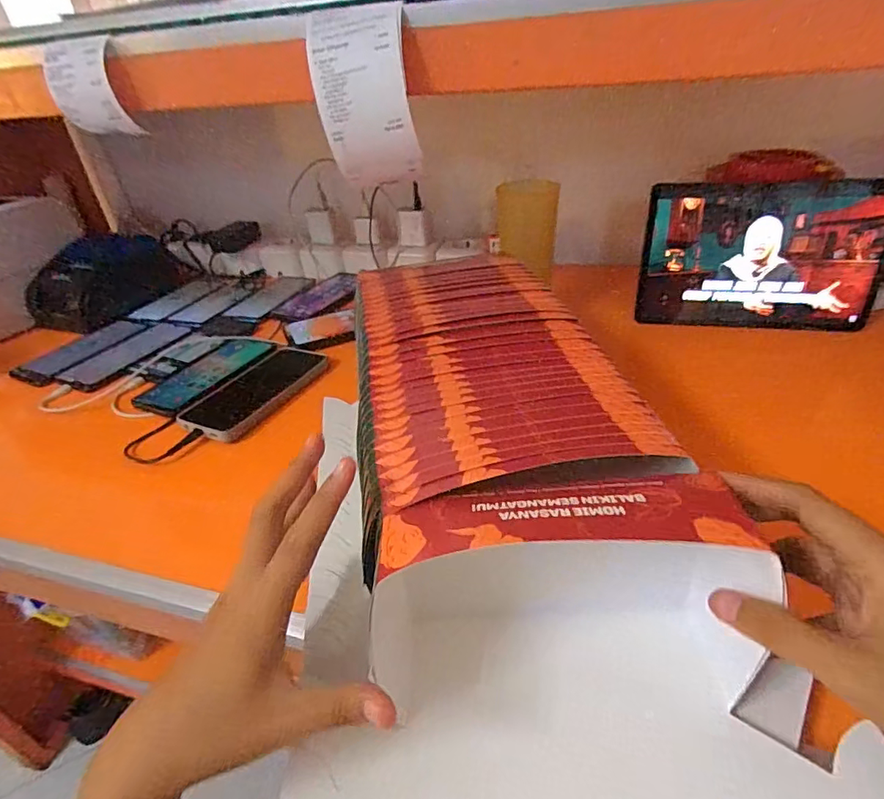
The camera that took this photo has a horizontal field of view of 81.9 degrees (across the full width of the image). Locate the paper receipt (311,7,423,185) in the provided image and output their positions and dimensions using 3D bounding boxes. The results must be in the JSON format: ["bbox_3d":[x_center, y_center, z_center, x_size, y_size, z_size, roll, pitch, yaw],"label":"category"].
[{"bbox_3d":[-0.065,-0.259,0.444,0.080,0.129,0.025,3,36,13],"label":"paper receipt"}]

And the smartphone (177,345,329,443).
[{"bbox_3d":[-0.201,-0.015,0.566,0.091,0.012,0.162,13,39,25],"label":"smartphone"}]

